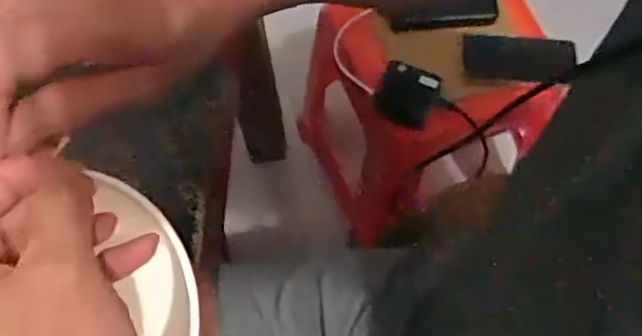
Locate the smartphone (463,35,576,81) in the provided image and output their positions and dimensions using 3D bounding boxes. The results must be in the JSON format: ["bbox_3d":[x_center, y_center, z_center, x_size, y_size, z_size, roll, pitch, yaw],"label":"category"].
[{"bbox_3d":[0.282,-0.158,0.894,0.157,0.014,0.063,2,68,2],"label":"smartphone"}]

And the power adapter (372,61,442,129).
[{"bbox_3d":[0.120,-0.102,0.872,0.081,0.033,0.079,17,70,7],"label":"power adapter"}]

